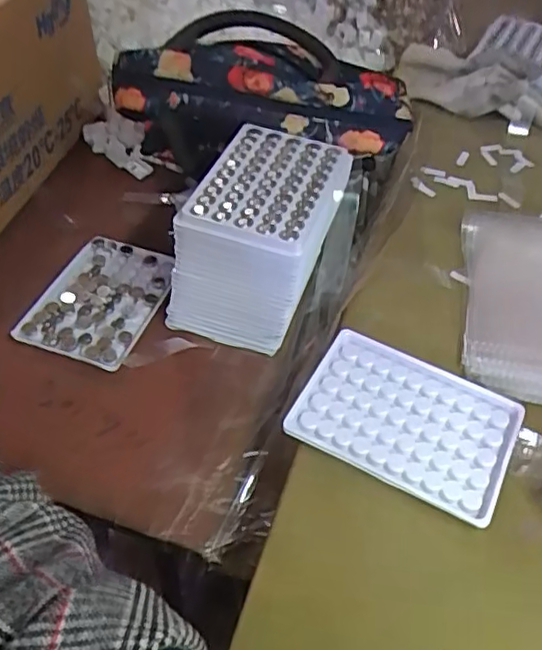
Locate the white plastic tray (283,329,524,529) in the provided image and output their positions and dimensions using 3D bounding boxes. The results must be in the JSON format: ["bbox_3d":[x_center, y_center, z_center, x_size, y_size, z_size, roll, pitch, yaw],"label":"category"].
[{"bbox_3d":[0.085,0.059,0.393,0.129,0.011,0.093,23,51,16],"label":"white plastic tray"}]

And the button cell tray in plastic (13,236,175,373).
[{"bbox_3d":[-0.137,-0.021,0.508,0.090,0.014,0.121,16,50,11],"label":"button cell tray in plastic"}]

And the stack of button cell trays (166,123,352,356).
[{"bbox_3d":[-0.010,-0.065,0.482,0.103,0.115,0.125,16,50,11],"label":"stack of button cell trays"}]

